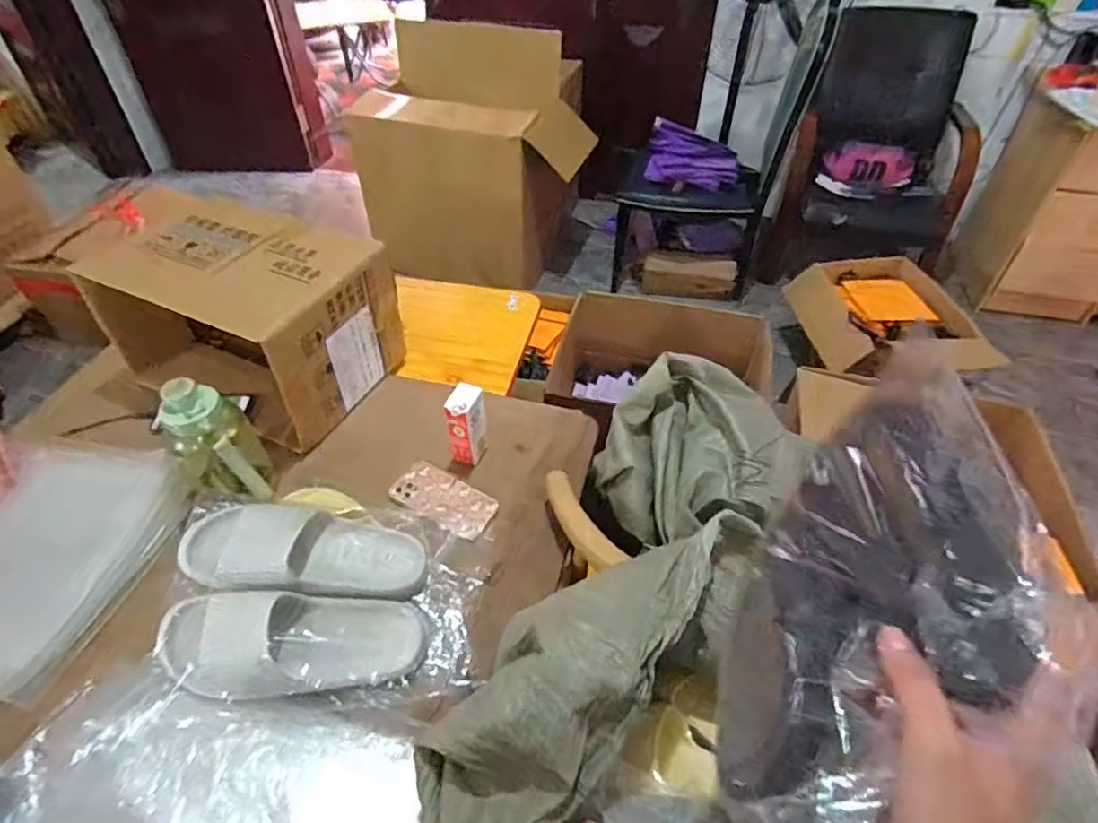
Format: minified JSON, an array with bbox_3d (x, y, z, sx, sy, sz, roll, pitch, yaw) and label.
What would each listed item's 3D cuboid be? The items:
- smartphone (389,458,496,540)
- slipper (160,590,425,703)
[{"bbox_3d":[-0.159,0.131,0.897,0.166,0.015,0.086,25,51,22],"label":"smartphone"},{"bbox_3d":[-0.289,0.265,0.681,0.287,0.063,0.097,6,44,-14],"label":"slipper"}]

